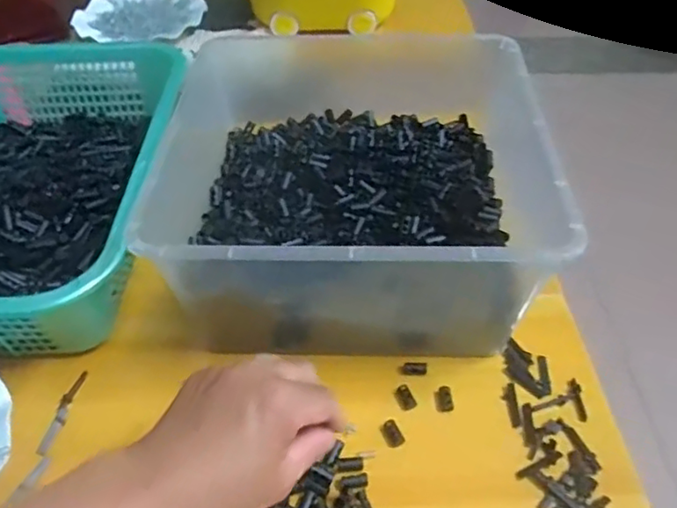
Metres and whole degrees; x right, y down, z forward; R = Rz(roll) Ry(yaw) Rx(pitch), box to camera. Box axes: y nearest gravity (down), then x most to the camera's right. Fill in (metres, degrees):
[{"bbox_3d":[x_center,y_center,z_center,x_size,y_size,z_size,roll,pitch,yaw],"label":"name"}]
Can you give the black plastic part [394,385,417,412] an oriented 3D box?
[{"bbox_3d":[0.051,0.110,0.469,0.012,0.004,0.020,-18,47,-16],"label":"black plastic part"}]

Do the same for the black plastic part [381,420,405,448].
[{"bbox_3d":[0.040,0.135,0.459,0.014,0.004,0.020,-21,48,-19],"label":"black plastic part"}]

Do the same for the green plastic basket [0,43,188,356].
[{"bbox_3d":[-0.315,-0.078,0.590,0.292,0.083,0.401,-4,45,-3],"label":"green plastic basket"}]

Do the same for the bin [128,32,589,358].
[{"bbox_3d":[0.017,-0.048,0.526,0.288,0.142,0.275,2,45,4],"label":"bin"}]

